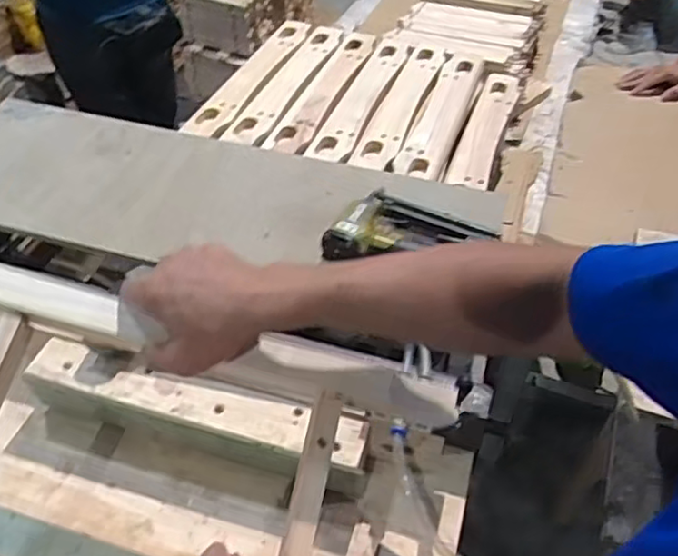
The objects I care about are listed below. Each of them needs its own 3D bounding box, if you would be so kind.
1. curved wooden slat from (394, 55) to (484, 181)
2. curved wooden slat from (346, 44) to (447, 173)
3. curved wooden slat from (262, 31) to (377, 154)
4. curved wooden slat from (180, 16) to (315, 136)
[{"bbox_3d":[0.198,-0.318,1.189,0.078,0.032,0.451,15,46,13],"label":"curved wooden slat"},{"bbox_3d":[0.124,-0.342,1.194,0.066,0.012,0.453,14,46,12],"label":"curved wooden slat"},{"bbox_3d":[-0.020,-0.371,1.227,0.070,0.021,0.461,14,46,12],"label":"curved wooden slat"},{"bbox_3d":[-0.166,-0.397,1.243,0.066,0.022,0.452,15,46,13],"label":"curved wooden slat"}]

